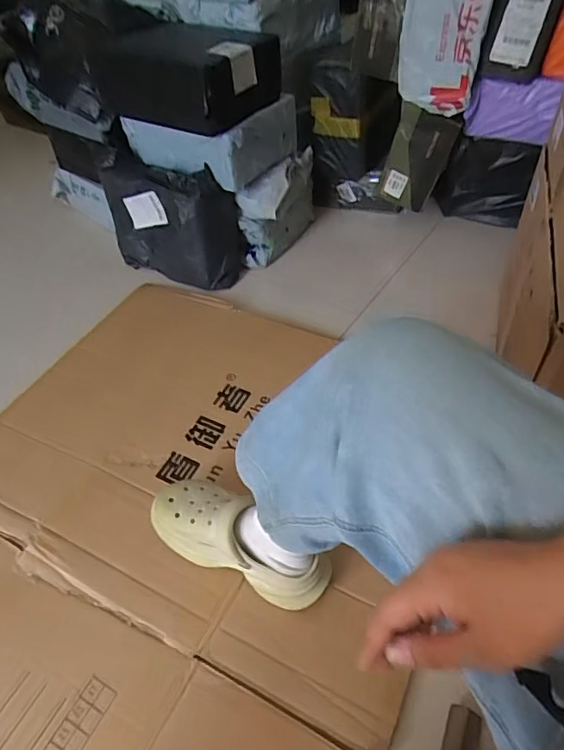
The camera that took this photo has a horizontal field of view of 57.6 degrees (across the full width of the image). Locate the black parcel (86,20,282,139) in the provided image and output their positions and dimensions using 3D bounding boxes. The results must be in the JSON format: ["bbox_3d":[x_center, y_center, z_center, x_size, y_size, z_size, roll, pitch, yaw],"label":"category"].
[{"bbox_3d":[-0.214,-0.667,1.120,0.360,0.137,0.270,24,53,24],"label":"black parcel"}]

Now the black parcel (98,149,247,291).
[{"bbox_3d":[-0.270,-0.376,1.250,0.332,0.244,0.141,20,52,22],"label":"black parcel"}]

